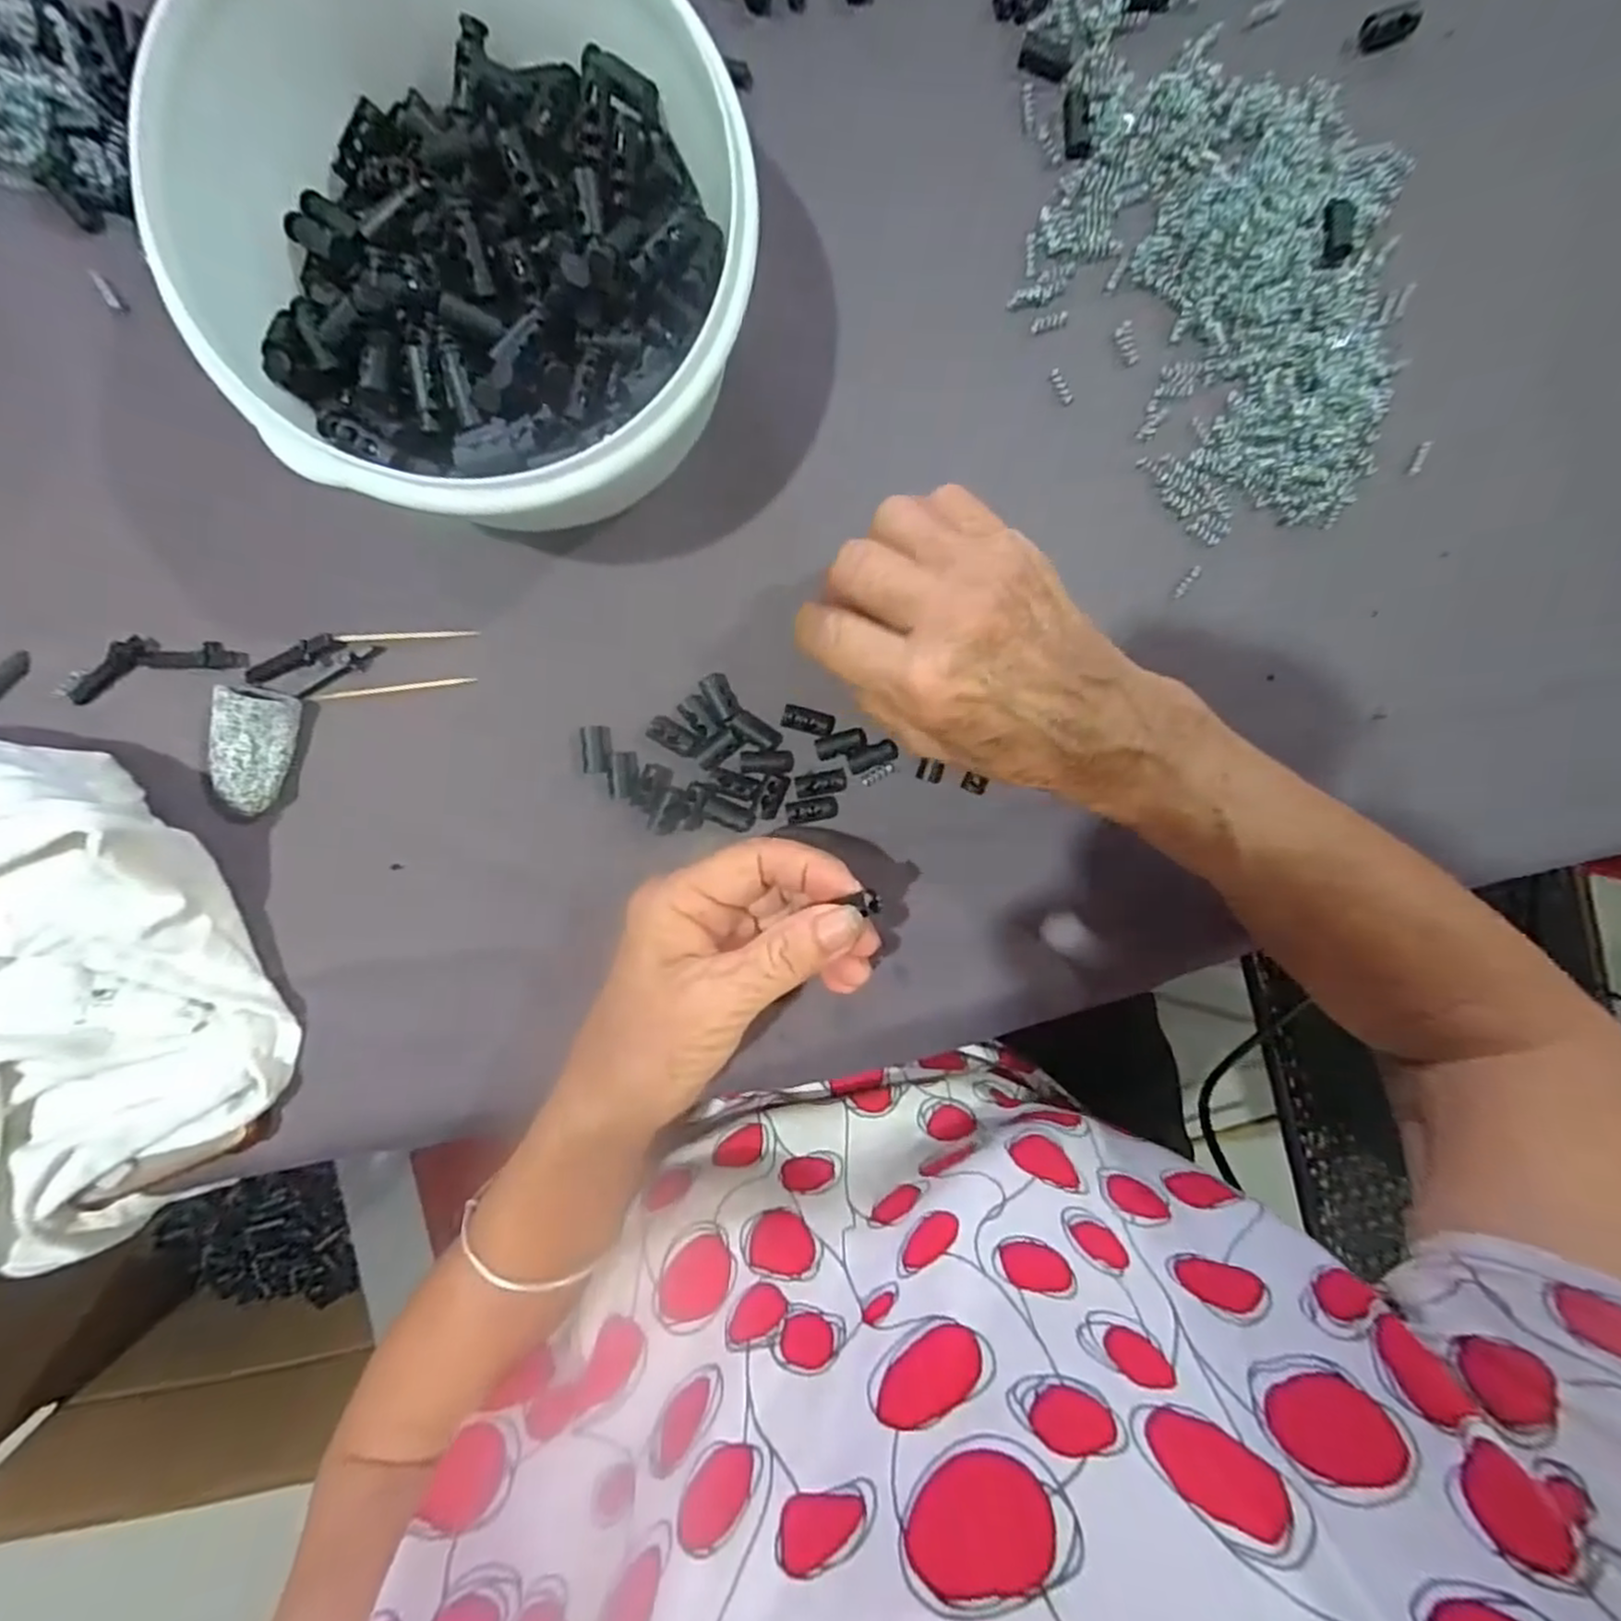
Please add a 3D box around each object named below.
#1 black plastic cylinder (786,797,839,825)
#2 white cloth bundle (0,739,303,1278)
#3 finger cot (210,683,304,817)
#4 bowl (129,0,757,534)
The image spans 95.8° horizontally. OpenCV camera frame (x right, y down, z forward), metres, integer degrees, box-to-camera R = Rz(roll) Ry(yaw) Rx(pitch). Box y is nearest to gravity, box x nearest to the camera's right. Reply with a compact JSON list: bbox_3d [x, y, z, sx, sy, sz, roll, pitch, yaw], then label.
[{"bbox_3d":[0.002,0.000,0.297,0.022,0.008,0.009,-11,99,-15],"label":"black plastic cylinder"},{"bbox_3d":[-0.312,0.083,0.263,0.209,0.059,0.217,-1,98,-4],"label":"white cloth bundle"},{"bbox_3d":[-0.209,-0.022,0.275,0.024,0.015,0.046,14,97,-6],"label":"finger cot"},{"bbox_3d":[-0.100,-0.174,0.235,0.156,0.078,0.161,-1,98,-4],"label":"bowl"}]

